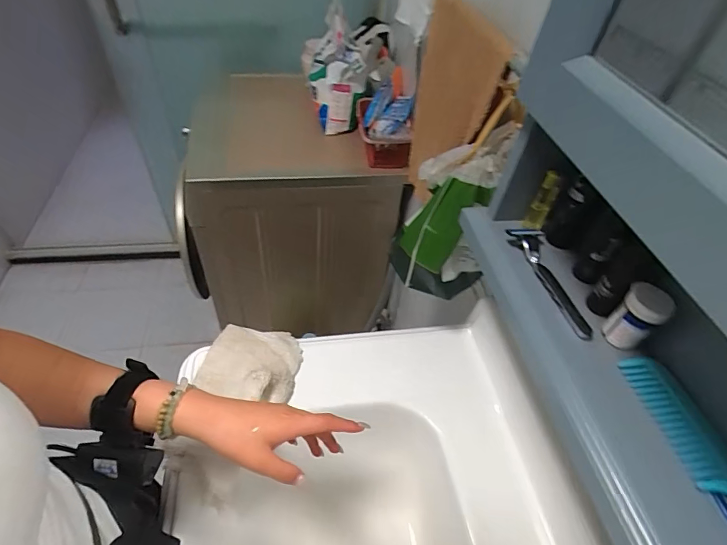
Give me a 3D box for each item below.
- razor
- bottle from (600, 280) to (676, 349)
[{"bbox_3d":[0.190,0.006,0.408,0.034,0.019,0.133,-10,50,-15],"label":"razor"},{"bbox_3d":[0.235,0.039,0.355,0.031,0.053,0.033,-28,57,-28],"label":"bottle"}]

